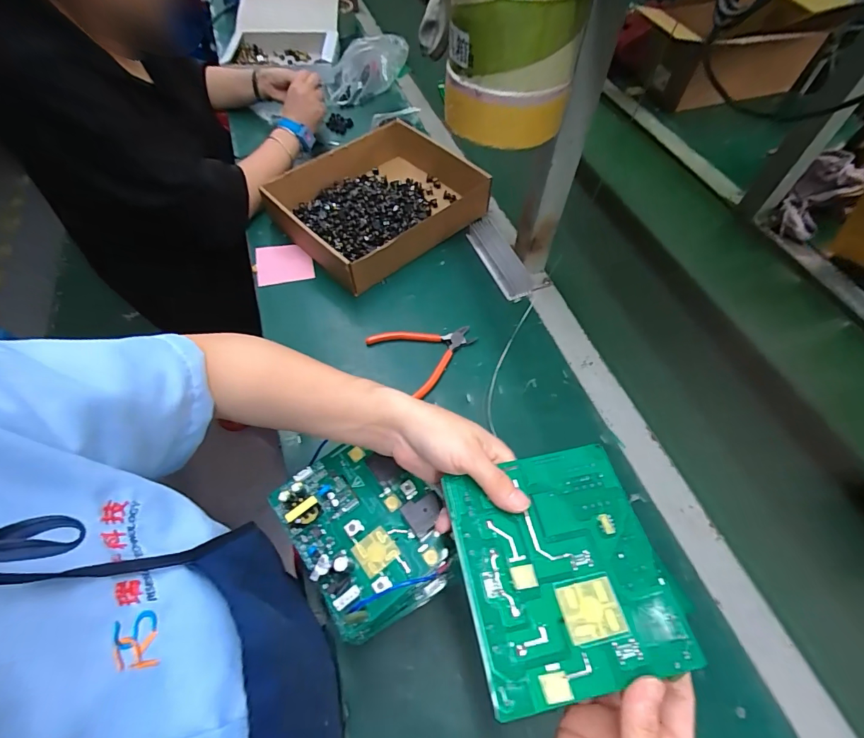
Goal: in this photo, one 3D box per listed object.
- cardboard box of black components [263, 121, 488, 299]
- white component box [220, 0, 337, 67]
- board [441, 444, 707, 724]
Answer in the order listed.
[{"bbox_3d":[-0.087,-0.284,0.714,0.316,0.072,0.253,-36,65,-20],"label":"cardboard box of black components"},{"bbox_3d":[-0.343,-0.797,0.961,0.241,0.136,0.189,5,58,3],"label":"white component box"},{"bbox_3d":[0.076,0.115,0.255,0.115,0.009,0.128,-10,58,-6],"label":"board"}]

